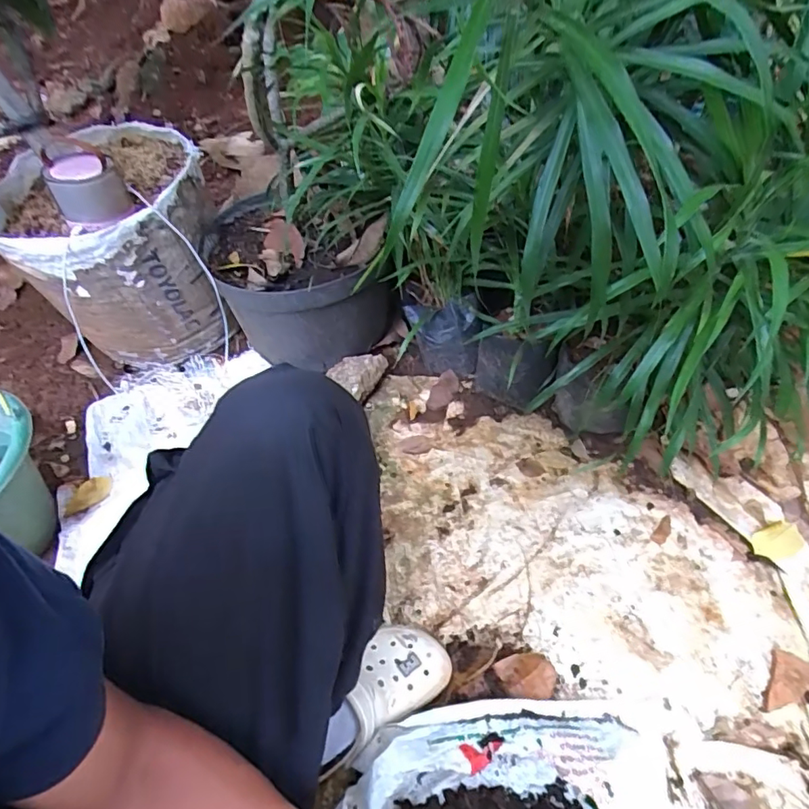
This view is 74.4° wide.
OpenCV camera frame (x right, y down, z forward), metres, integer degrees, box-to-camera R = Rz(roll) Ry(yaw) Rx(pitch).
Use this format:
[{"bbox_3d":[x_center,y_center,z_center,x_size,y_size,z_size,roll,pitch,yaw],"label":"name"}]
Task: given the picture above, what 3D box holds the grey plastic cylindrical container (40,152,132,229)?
[{"bbox_3d":[-0.456,-0.308,0.766,0.093,0.086,0.070,-31,56,-18],"label":"grey plastic cylindrical container"}]

